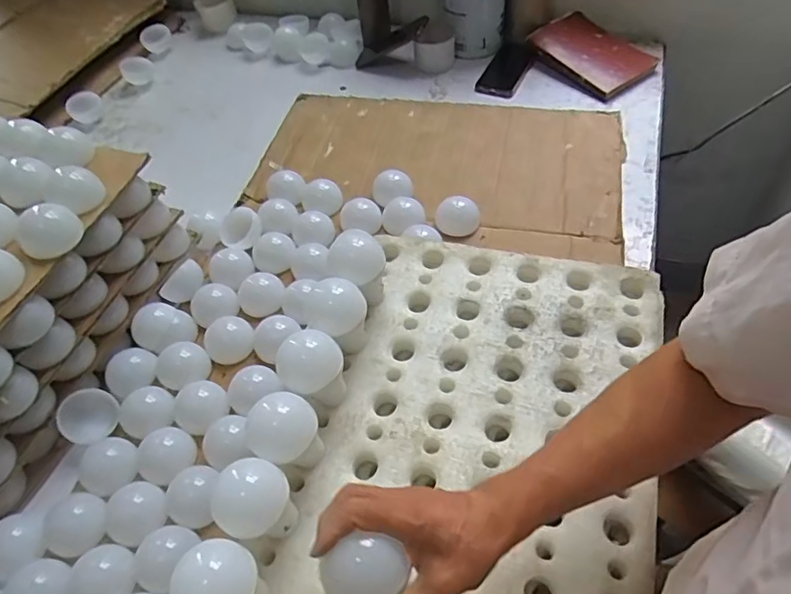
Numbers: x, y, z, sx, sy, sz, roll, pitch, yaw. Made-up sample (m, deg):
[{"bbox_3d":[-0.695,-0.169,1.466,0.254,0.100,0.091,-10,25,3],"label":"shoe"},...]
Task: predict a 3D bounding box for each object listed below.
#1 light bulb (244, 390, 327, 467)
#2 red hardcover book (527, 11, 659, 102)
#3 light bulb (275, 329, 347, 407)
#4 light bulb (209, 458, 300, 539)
[{"bbox_3d":[-0.107,0.136,0.546,0.062,0.079,0.067,-3,52,4],"label":"light bulb"},{"bbox_3d":[0.368,-0.461,1.054,0.153,0.044,0.212,-33,57,-18],"label":"red hardcover book"},{"bbox_3d":[-0.087,0.077,0.585,0.064,0.078,0.061,-3,52,4],"label":"light bulb"},{"bbox_3d":[-0.126,0.189,0.507,0.061,0.076,0.063,-3,52,4],"label":"light bulb"}]

